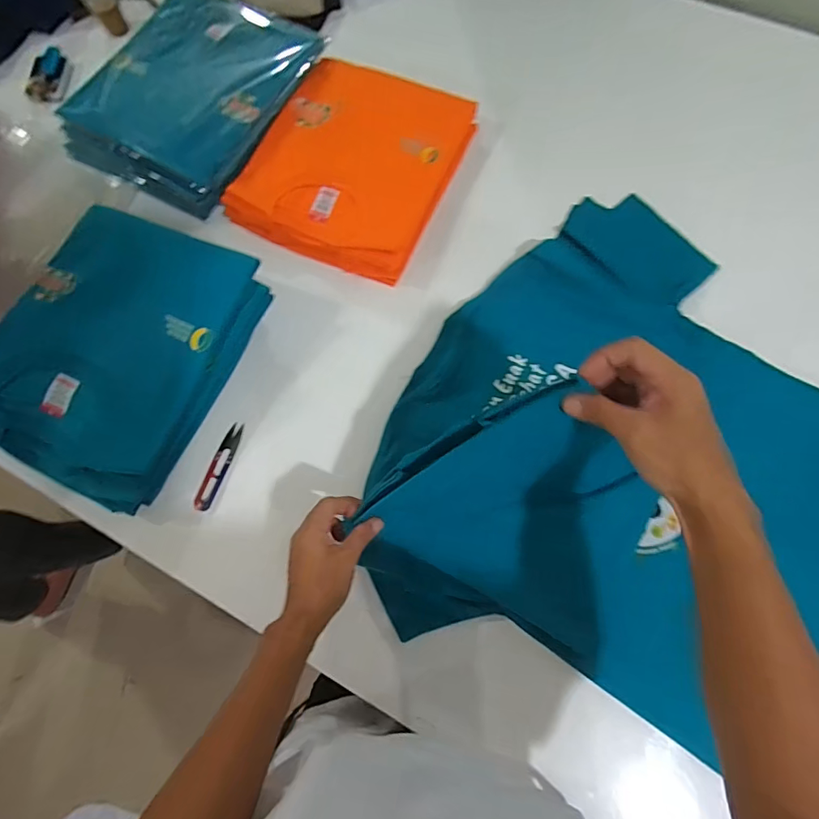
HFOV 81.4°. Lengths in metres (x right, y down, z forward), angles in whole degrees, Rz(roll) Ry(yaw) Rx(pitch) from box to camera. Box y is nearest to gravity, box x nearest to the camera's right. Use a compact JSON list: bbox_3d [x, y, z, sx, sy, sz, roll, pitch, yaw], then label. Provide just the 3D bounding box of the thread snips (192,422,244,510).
[{"bbox_3d":[-0.251,0.075,0.632,0.023,0.006,0.121,17,74,7],"label":"thread snips"}]

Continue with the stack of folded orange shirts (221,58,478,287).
[{"bbox_3d":[-0.083,-0.375,0.729,0.281,0.056,0.331,23,75,9],"label":"stack of folded orange shirts"}]

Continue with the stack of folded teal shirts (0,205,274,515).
[{"bbox_3d":[-0.388,-0.078,0.635,0.285,0.087,0.347,26,76,9],"label":"stack of folded teal shirts"}]

